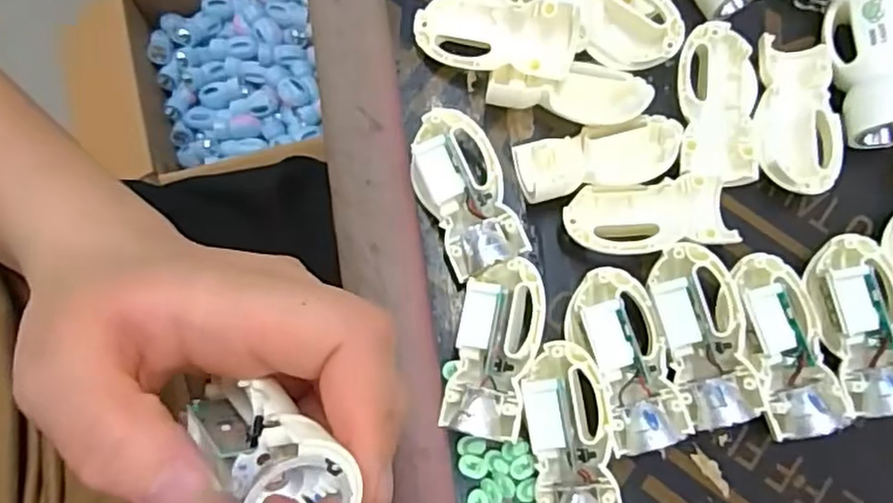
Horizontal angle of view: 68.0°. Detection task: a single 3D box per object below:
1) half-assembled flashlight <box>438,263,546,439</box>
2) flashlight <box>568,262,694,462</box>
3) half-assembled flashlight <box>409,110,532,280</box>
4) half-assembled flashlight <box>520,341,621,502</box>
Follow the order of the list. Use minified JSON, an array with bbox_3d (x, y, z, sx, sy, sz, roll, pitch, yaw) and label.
[{"bbox_3d":[0.018,0.036,0.247,0.029,0.021,0.064,13,78,2],"label":"half-assembled flashlight"},{"bbox_3d":[0.066,0.041,0.249,0.032,0.025,0.065,-14,78,-4],"label":"flashlight"},{"bbox_3d":[0.007,-0.024,0.260,0.033,0.023,0.065,-22,79,-5],"label":"half-assembled flashlight"},{"bbox_3d":[0.044,0.068,0.242,0.028,0.025,0.065,-7,78,-2],"label":"half-assembled flashlight"}]

